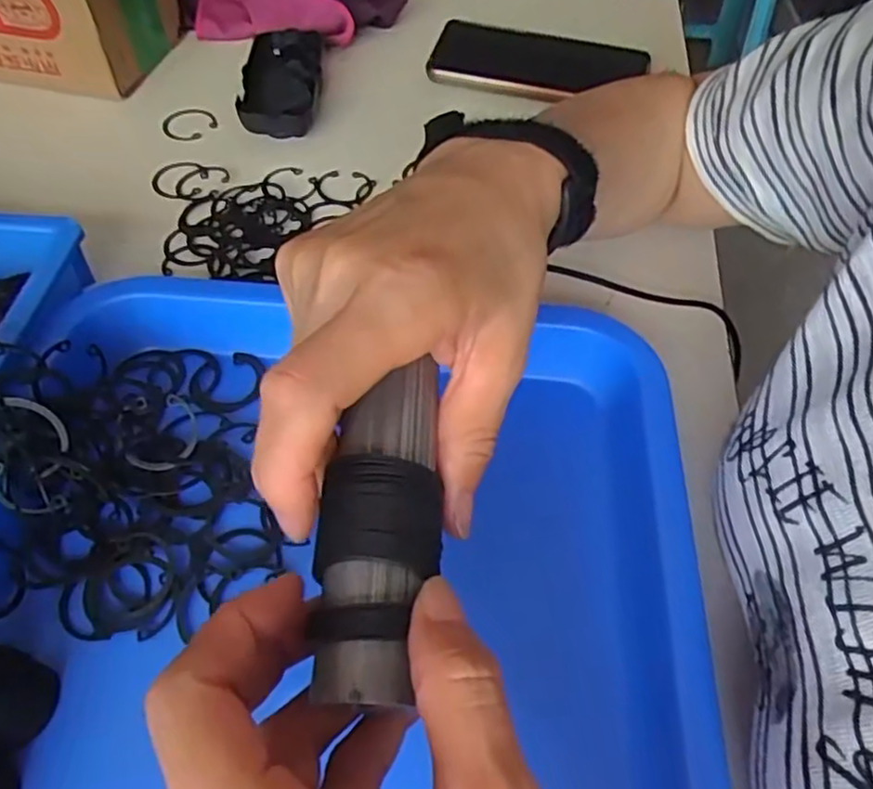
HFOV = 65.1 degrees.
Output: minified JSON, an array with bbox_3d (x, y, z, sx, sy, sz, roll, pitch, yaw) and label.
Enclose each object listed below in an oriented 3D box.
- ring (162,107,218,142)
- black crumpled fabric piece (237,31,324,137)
[{"bbox_3d":[-0.179,-0.197,0.499,0.040,0.004,0.031,-36,75,-25],"label":"ring"},{"bbox_3d":[-0.113,-0.230,0.507,0.053,0.031,0.121,1,54,-1],"label":"black crumpled fabric piece"}]

